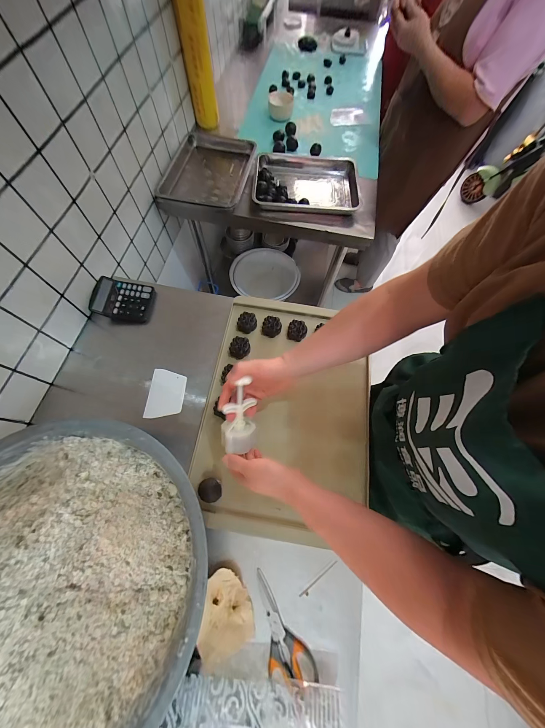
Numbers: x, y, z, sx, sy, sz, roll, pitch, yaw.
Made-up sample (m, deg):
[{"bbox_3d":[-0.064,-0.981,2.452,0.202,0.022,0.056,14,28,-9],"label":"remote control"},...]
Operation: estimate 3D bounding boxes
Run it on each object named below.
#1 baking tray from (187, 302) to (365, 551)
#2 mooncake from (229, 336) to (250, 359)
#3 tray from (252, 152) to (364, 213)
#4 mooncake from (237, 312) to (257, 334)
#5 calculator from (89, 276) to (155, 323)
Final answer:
[{"bbox_3d":[0.039,0.092,0.613,0.397,0.047,0.570,8,67,2],"label":"baking tray"},{"bbox_3d":[-0.087,-0.043,0.659,0.050,0.031,0.051,1,67,-1],"label":"mooncake"},{"bbox_3d":[0.121,-0.619,0.858,0.367,0.068,0.216,2,67,-1],"label":"tray"},{"bbox_3d":[-0.071,-0.115,0.691,0.051,0.029,0.051,1,67,-1],"label":"mooncake"},{"bbox_3d":[-0.420,-0.181,0.697,0.148,0.044,0.120,7,67,1],"label":"calculator"}]

